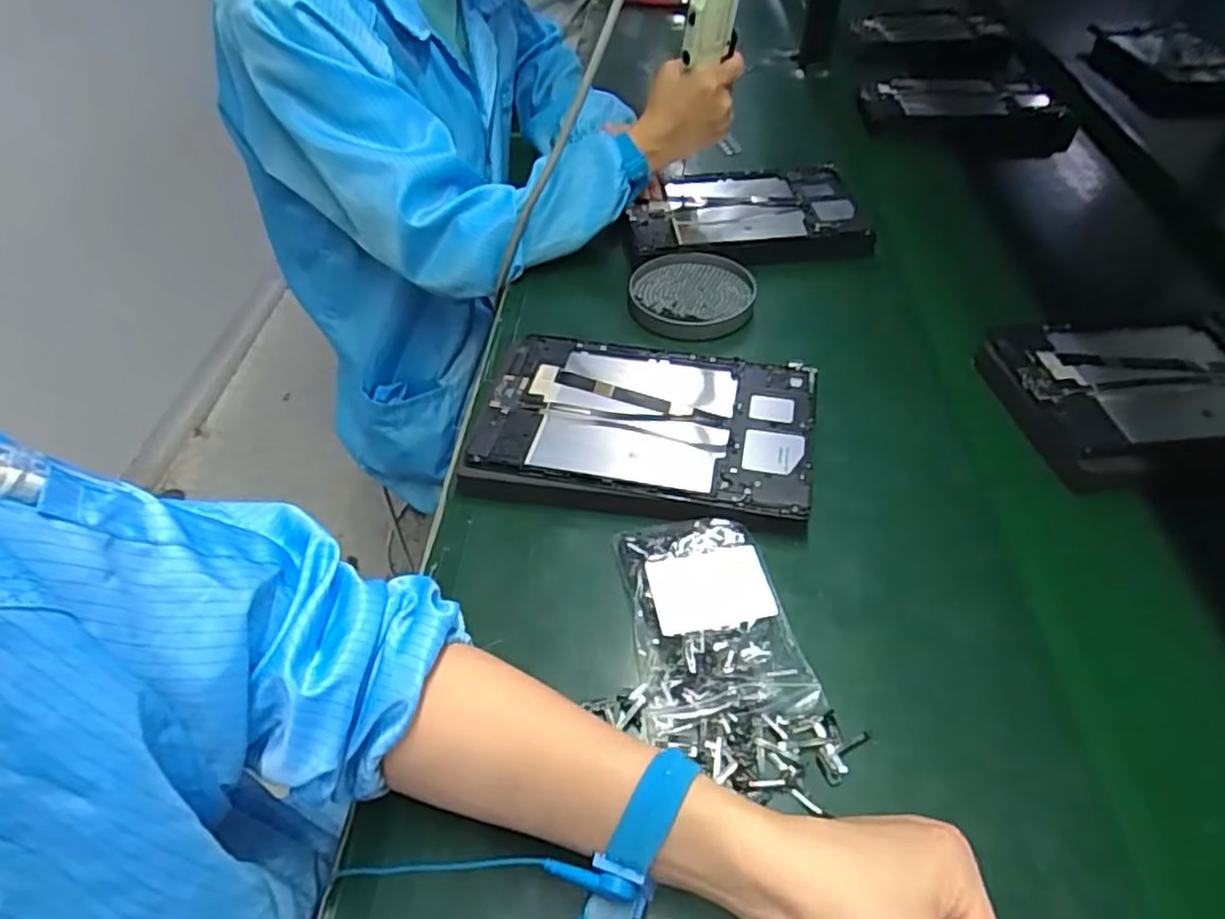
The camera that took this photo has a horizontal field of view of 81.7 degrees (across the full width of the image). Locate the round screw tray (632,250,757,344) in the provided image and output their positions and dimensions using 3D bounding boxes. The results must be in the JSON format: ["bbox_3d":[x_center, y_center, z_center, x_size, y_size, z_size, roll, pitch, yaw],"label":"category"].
[{"bbox_3d":[0.074,-0.156,0.657,0.111,0.016,0.109,0,48,0],"label":"round screw tray"}]

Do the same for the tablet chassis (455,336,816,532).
[{"bbox_3d":[0.025,-0.025,0.535,0.240,0.030,0.157,10,48,8],"label":"tablet chassis"}]

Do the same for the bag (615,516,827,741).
[{"bbox_3d":[0.058,0.094,0.433,0.093,0.022,0.136,-5,48,-5],"label":"bag"}]

